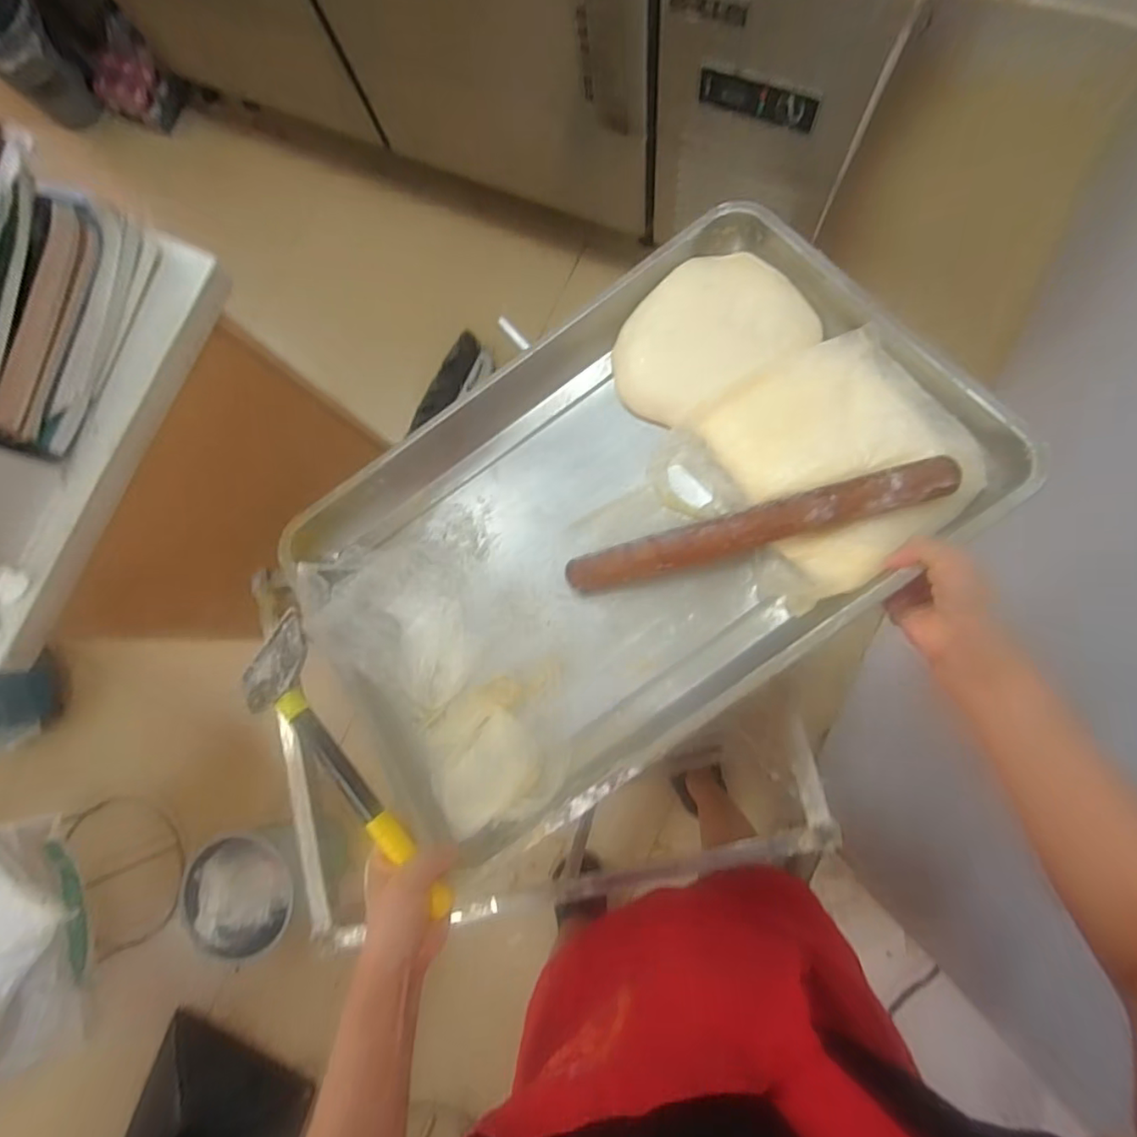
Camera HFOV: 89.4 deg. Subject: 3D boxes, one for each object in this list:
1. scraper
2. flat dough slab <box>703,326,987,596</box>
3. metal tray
[{"bbox_3d":[-0.186,0.171,0.482,0.076,0.018,0.269,-34,89,2],"label":"scraper"},{"bbox_3d":[0.236,-0.101,0.495,0.168,0.021,0.200,-31,71,6],"label":"flat dough slab"},{"bbox_3d":[0.036,-0.047,0.532,0.589,0.076,0.391,-38,69,5],"label":"metal tray"}]

